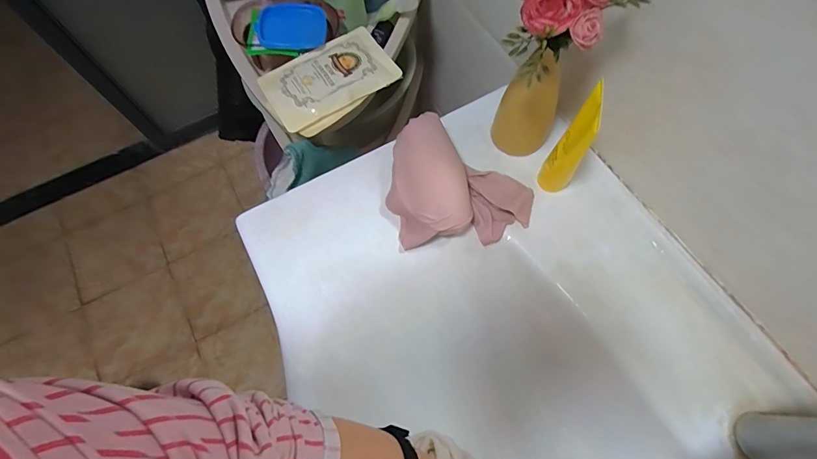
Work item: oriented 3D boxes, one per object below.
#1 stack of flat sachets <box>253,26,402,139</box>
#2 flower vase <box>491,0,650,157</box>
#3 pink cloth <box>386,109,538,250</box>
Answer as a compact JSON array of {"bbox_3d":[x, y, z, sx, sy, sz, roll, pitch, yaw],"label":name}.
[{"bbox_3d":[-0.106,-0.204,0.556,0.173,0.036,0.126,-31,72,-11],"label":"stack of flat sachets"},{"bbox_3d":[0.135,-0.150,0.429,0.105,0.246,0.079,16,70,7],"label":"flower vase"},{"bbox_3d":[0.063,-0.060,0.494,0.165,0.066,0.149,-3,69,0],"label":"pink cloth"}]

